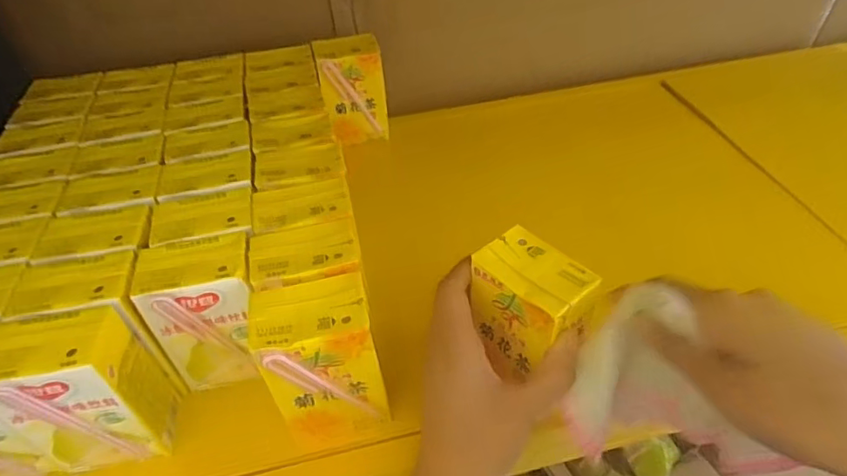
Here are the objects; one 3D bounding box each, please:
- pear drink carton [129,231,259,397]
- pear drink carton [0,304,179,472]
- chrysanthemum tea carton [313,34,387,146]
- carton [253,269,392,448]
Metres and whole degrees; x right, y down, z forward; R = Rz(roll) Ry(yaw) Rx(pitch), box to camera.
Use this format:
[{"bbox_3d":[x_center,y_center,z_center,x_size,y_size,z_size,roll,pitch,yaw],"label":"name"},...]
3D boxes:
[{"bbox_3d":[-0.137,0.050,0.346,0.063,0.094,0.045,-11,45,-8],"label":"pear drink carton"},{"bbox_3d":[-0.196,0.091,0.308,0.065,0.095,0.047,-9,45,-7],"label":"pear drink carton"},{"bbox_3d":[-0.074,-0.154,0.560,0.064,0.100,0.044,-8,44,-6],"label":"chrysanthemum tea carton"},{"bbox_3d":[-0.060,0.075,0.320,0.061,0.101,0.046,-11,45,-8],"label":"carton"}]

